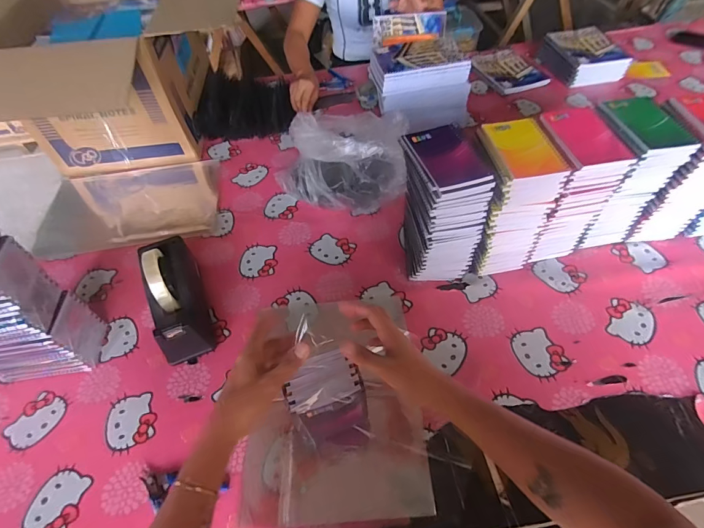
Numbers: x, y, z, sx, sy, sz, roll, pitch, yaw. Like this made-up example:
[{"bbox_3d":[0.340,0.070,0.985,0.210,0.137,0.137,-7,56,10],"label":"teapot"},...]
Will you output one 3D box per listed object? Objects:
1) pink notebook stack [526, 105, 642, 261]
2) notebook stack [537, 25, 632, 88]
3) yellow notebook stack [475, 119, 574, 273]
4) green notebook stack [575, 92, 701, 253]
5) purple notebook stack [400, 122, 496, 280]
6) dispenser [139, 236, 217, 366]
[{"bbox_3d":[0.350,-0.119,0.643,0.111,0.228,0.125,-11,52,-4],"label":"pink notebook stack"},{"bbox_3d":[0.651,-0.586,1.080,0.159,0.069,0.215,-9,52,-2],"label":"notebook stack"},{"bbox_3d":[0.257,-0.102,0.639,0.100,0.229,0.129,-5,52,1],"label":"yellow notebook stack"},{"bbox_3d":[0.455,-0.142,0.660,0.105,0.232,0.133,-1,52,4],"label":"green notebook stack"},{"bbox_3d":[0.148,-0.090,0.637,0.112,0.231,0.135,-9,52,-2],"label":"purple notebook stack"},{"bbox_3d":[-0.293,0.048,0.633,0.074,0.126,0.209,-20,53,-11],"label":"dispenser"}]

